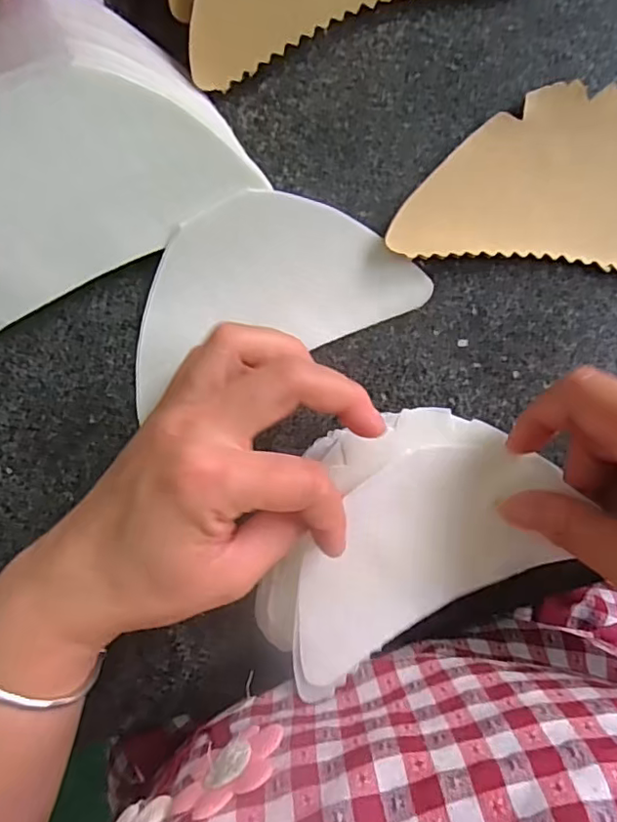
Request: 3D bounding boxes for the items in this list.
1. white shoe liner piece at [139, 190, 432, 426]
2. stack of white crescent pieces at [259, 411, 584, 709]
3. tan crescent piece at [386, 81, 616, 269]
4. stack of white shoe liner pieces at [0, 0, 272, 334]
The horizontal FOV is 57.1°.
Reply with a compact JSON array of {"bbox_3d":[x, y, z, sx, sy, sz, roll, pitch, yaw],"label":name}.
[{"bbox_3d":[-0.025,-0.057,0.259,0.140,0.007,0.072,-22,105,6],"label":"white shoe liner piece"},{"bbox_3d":[0.036,0.053,0.251,0.146,0.032,0.089,-27,95,8],"label":"stack of white crescent pieces"},{"bbox_3d":[0.116,-0.098,0.246,0.145,0.015,0.075,8,97,3],"label":"tan crescent piece"},{"bbox_3d":[-0.113,-0.113,0.241,0.141,0.034,0.113,-29,94,6],"label":"stack of white shoe liner pieces"}]

